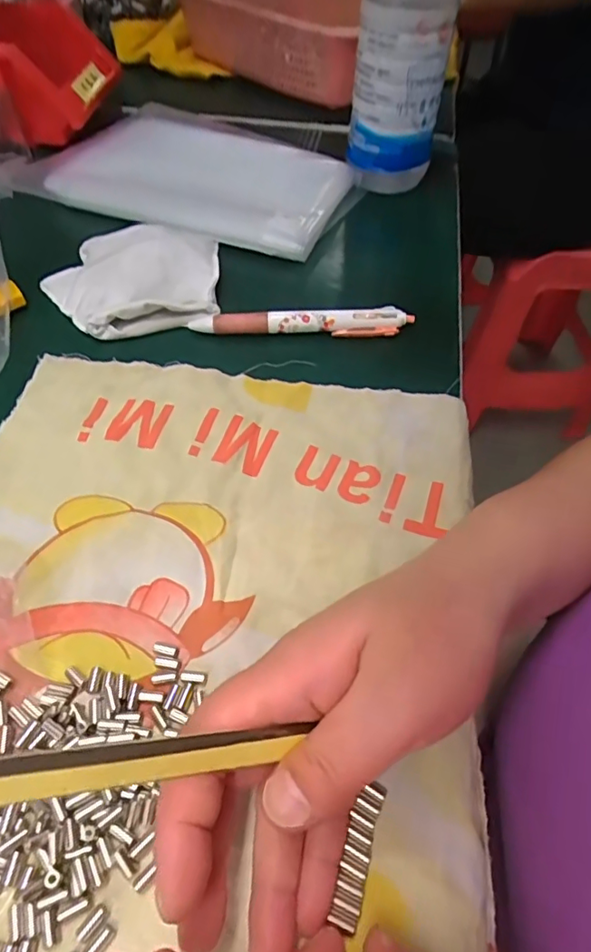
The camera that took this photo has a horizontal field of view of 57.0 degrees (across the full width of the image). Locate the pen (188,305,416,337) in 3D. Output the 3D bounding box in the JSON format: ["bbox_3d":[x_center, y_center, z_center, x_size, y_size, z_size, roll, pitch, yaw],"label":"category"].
[{"bbox_3d":[0.004,-0.099,0.349,0.137,0.017,0.012,2,54,-2],"label":"pen"}]

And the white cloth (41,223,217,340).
[{"bbox_3d":[-0.111,-0.135,0.369,0.114,0.024,0.091,-2,55,-5],"label":"white cloth"}]

